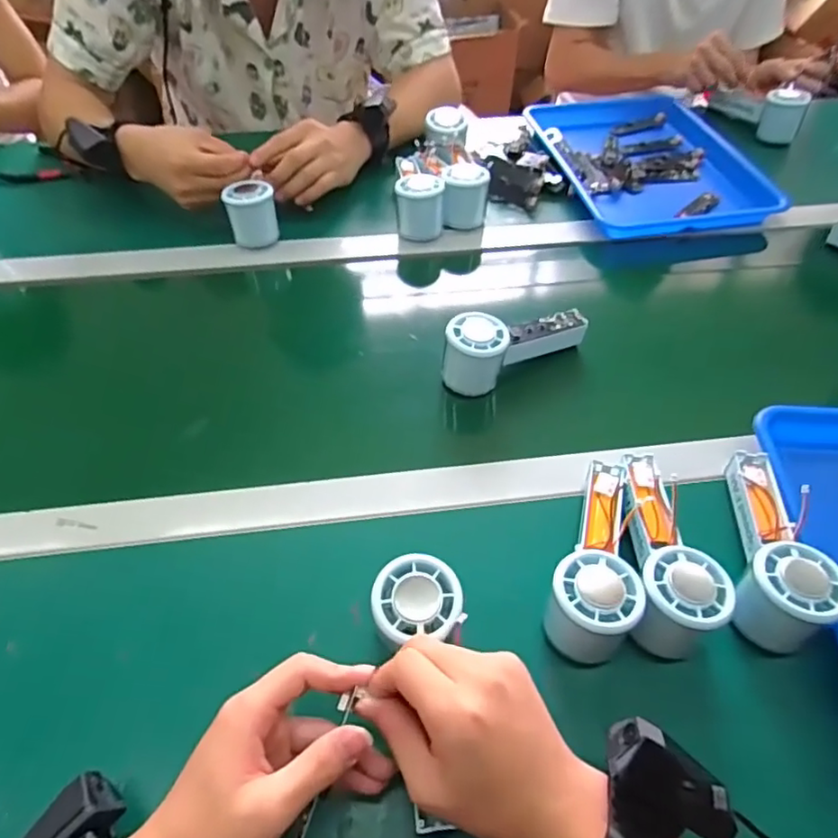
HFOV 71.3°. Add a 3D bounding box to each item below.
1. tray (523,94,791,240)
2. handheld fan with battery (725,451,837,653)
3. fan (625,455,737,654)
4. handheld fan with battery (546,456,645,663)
[{"bbox_3d":[0.312,-0.375,0.821,0.259,0.030,0.363,-7,51,-7],"label":"tray"},{"bbox_3d":[0.259,0.087,0.425,0.056,0.056,0.155,14,52,10],"label":"handheld fan with battery"},{"bbox_3d":[0.178,0.090,0.426,0.056,0.061,0.155,6,51,3],"label":"fan"},{"bbox_3d":[0.131,0.098,0.424,0.053,0.061,0.153,18,53,13],"label":"handheld fan with battery"}]

